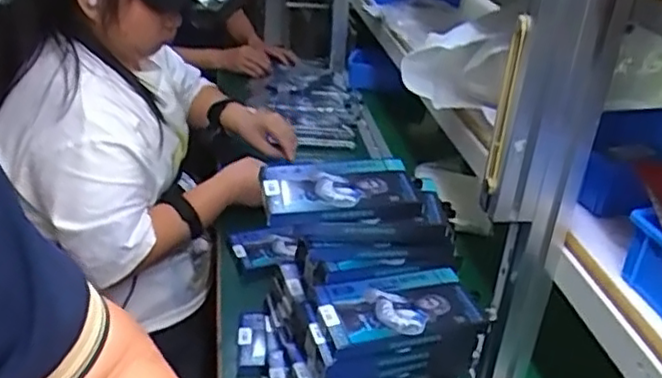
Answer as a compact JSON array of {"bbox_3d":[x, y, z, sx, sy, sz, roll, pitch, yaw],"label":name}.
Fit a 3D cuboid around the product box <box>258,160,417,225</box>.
[{"bbox_3d":[0.008,-0.001,0.727,0.162,0.030,0.083,0,29,-9],"label":"product box"}]

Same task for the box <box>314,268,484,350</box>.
[{"bbox_3d":[0.069,0.120,0.679,0.160,0.019,0.089,-3,30,-15],"label":"box"}]

